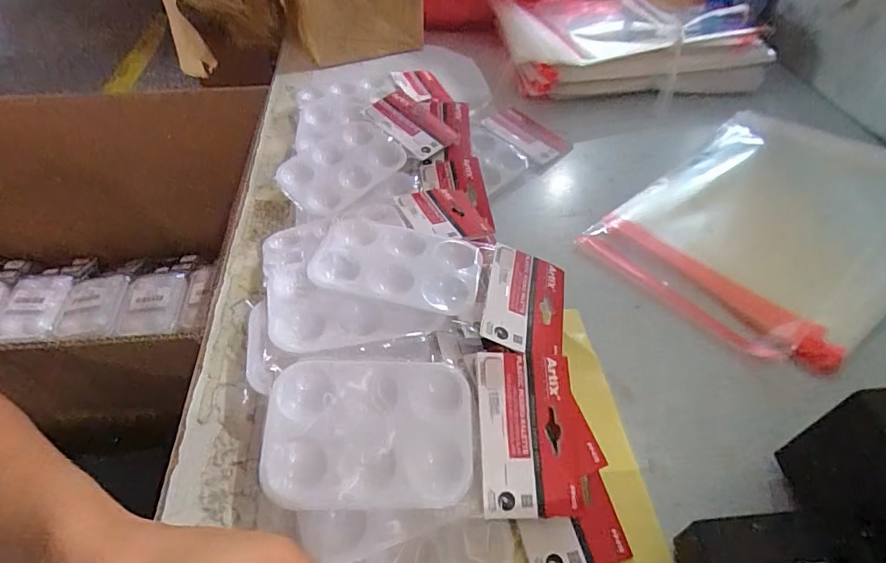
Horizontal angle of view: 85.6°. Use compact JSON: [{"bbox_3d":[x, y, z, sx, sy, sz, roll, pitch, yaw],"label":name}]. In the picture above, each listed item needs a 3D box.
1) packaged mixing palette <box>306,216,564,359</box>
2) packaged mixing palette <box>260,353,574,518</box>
[{"bbox_3d":[0.000,-0.002,0.366,0.192,0.015,0.097,15,45,0],"label":"packaged mixing palette"},{"bbox_3d":[-0.010,0.095,0.298,0.192,0.009,0.095,1,67,-7],"label":"packaged mixing palette"}]

